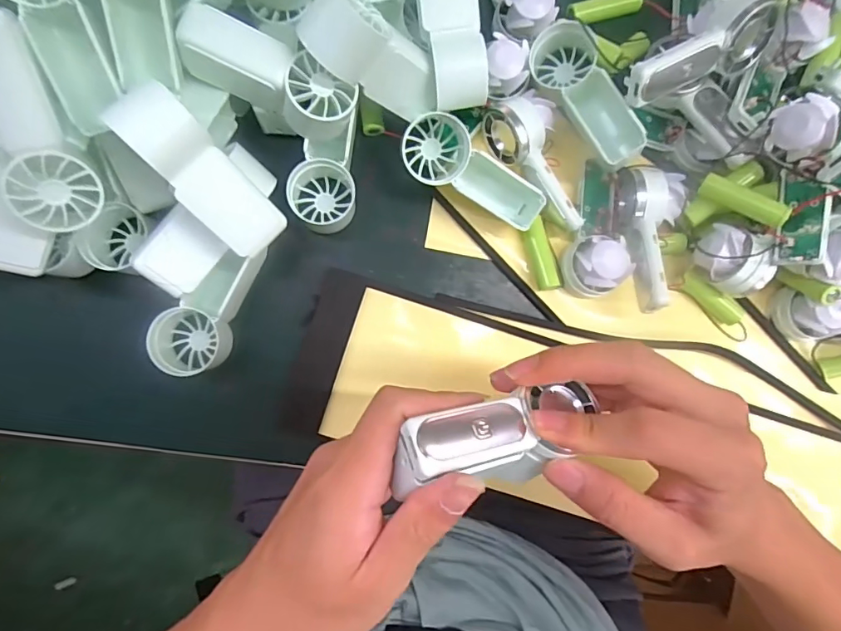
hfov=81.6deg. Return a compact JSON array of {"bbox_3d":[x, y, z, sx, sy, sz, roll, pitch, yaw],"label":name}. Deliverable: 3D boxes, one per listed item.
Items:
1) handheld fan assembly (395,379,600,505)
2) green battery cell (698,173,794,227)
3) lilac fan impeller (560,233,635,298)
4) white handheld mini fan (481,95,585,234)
[{"bbox_3d":[0.035,0.055,0.216,0.099,0.023,0.037,-10,88,-25],"label":"handheld fan assembly"},{"bbox_3d":[0.193,-0.069,0.292,0.049,0.013,0.011,37,84,27],"label":"green battery cell"},{"bbox_3d":[0.112,-0.032,0.314,0.034,0.030,0.037,0,88,-5],"label":"lilac fan impeller"},{"bbox_3d":[0.076,-0.096,0.312,0.037,0.030,0.091,-24,90,-6],"label":"white handheld mini fan"}]

